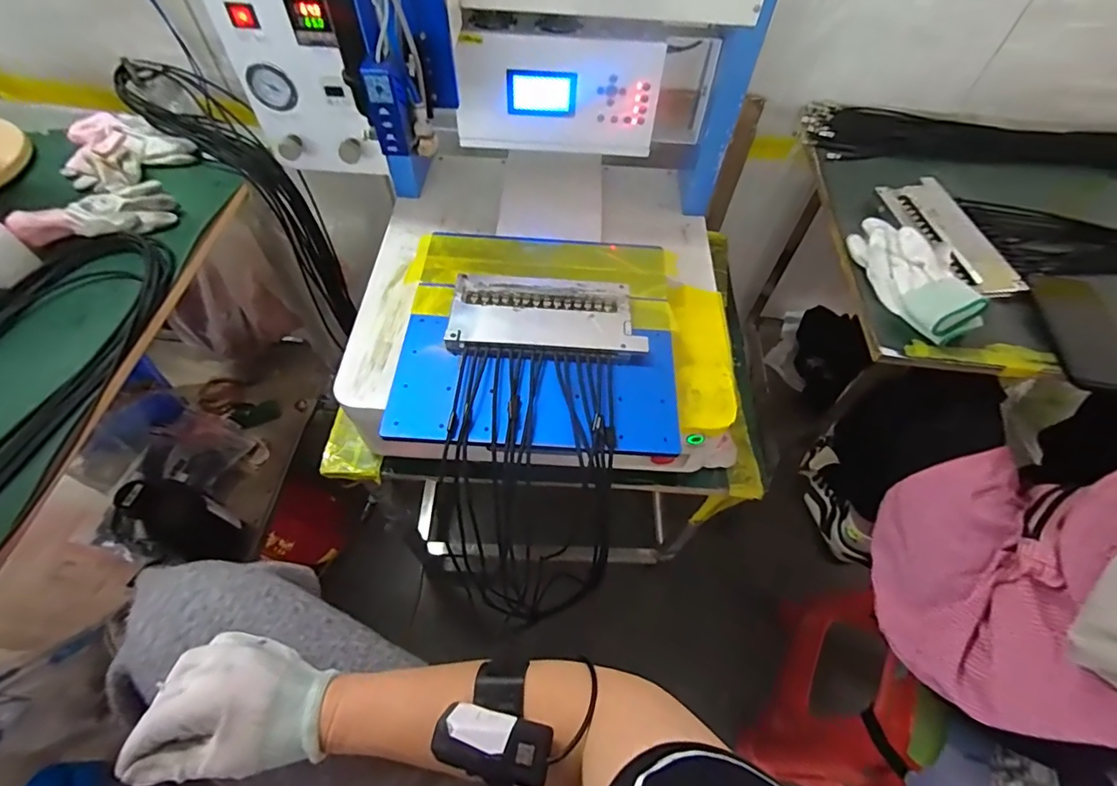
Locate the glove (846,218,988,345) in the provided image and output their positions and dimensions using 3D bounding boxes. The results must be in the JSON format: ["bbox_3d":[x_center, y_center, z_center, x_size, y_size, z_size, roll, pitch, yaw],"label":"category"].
[{"bbox_3d":[0.404,-0.134,0.594,0.054,0.058,0.174,-17,59,-12],"label":"glove"}]

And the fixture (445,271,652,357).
[{"bbox_3d":[-0.014,-0.089,0.574,0.209,0.015,0.097,2,57,-1],"label":"fixture"}]

